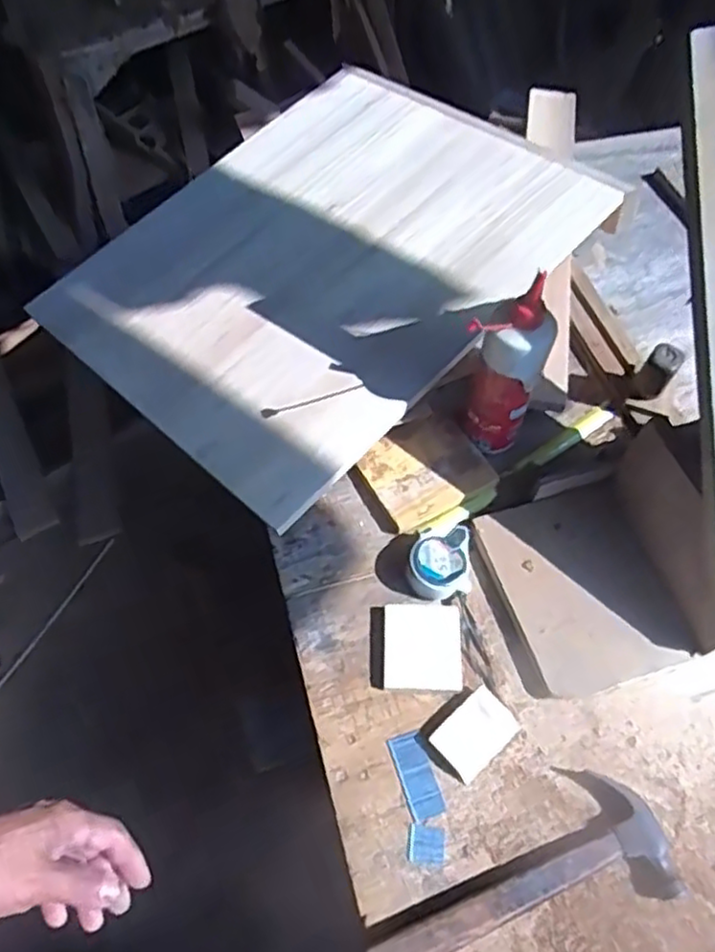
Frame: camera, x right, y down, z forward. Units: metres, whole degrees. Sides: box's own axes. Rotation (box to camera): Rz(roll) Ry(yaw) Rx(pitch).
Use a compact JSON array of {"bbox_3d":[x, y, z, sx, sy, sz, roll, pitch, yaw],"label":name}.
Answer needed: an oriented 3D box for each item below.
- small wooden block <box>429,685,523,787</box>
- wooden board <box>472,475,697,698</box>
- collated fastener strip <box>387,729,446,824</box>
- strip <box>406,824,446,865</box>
[{"bbox_3d":[0.107,0.233,0.624,0.072,0.008,0.052,-34,66,-21],"label":"small wooden block"},{"bbox_3d":[0.224,0.107,0.690,0.157,0.020,0.197,-14,60,-11],"label":"wooden board"},{"bbox_3d":[0.052,0.264,0.609,0.029,0.004,0.071,-15,60,-12],"label":"collated fastener strip"},{"bbox_3d":[0.058,0.309,0.578,0.030,0.006,0.029,4,58,0],"label":"strip"}]

